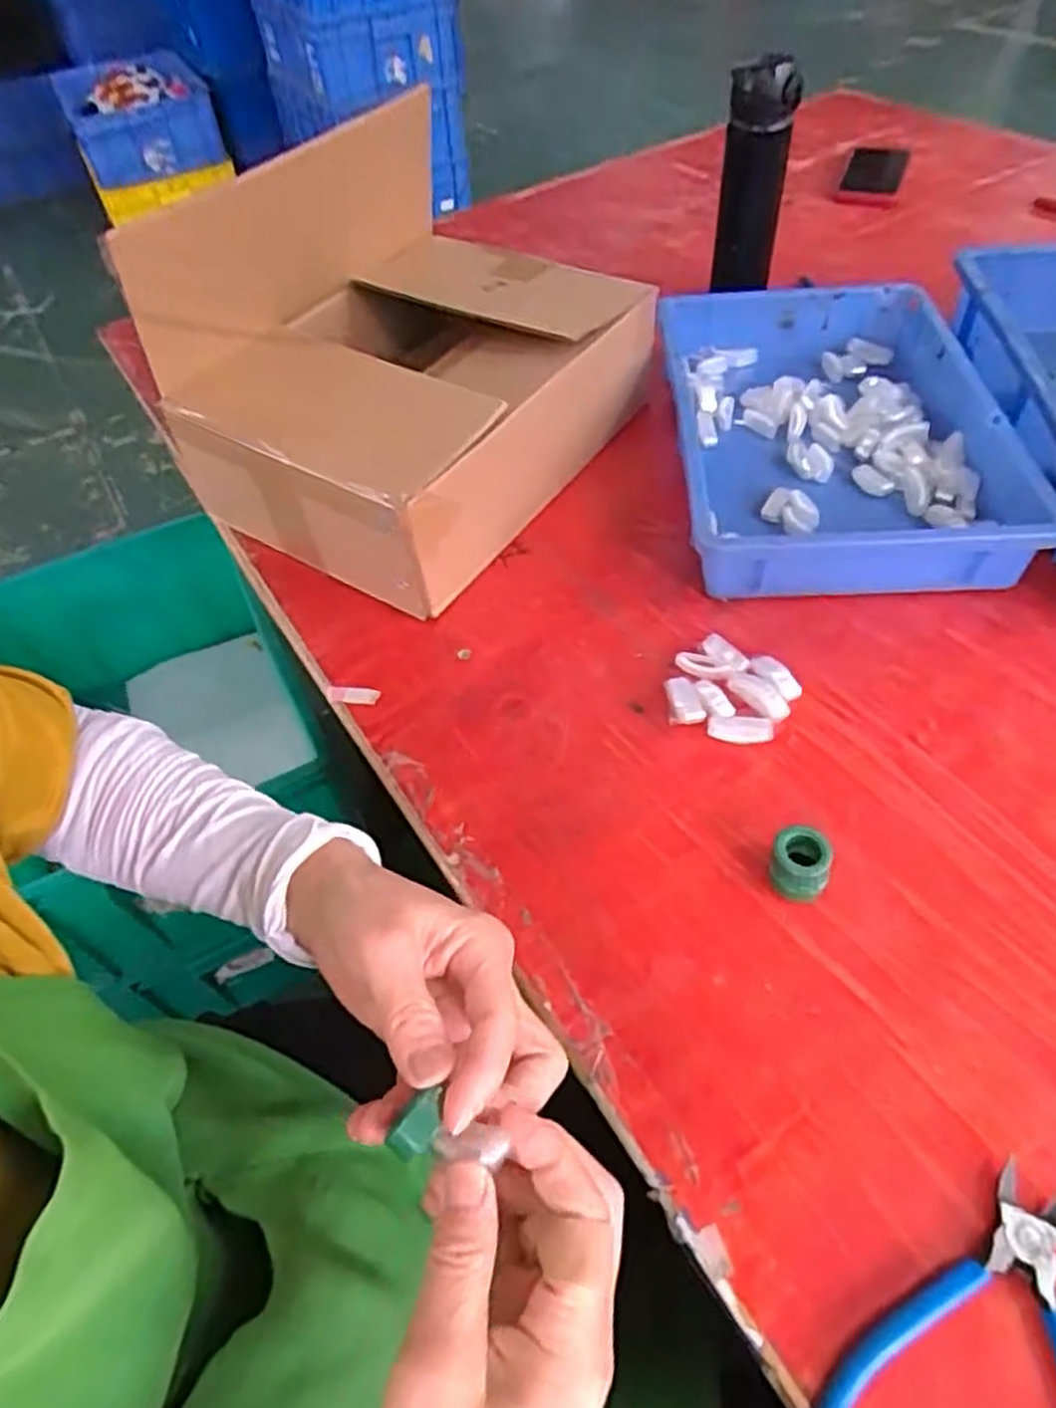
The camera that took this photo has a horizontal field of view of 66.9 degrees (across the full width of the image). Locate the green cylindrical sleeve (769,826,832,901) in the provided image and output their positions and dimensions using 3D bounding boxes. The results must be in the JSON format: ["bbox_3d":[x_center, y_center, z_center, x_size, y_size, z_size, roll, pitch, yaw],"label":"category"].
[{"bbox_3d":[0.149,0.088,0.439,0.029,0.027,0.033,10,52,13],"label":"green cylindrical sleeve"}]

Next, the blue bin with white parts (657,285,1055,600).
[{"bbox_3d":[0.247,-0.234,0.664,0.244,0.063,0.372,0,51,5],"label":"blue bin with white parts"}]

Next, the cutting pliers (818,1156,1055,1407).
[{"bbox_3d":[0.185,0.255,0.309,0.114,0.012,0.139,23,56,22],"label":"cutting pliers"}]

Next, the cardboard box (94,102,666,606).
[{"bbox_3d":[-0.097,-0.293,0.655,0.278,0.218,0.345,25,57,23],"label":"cardboard box"}]

